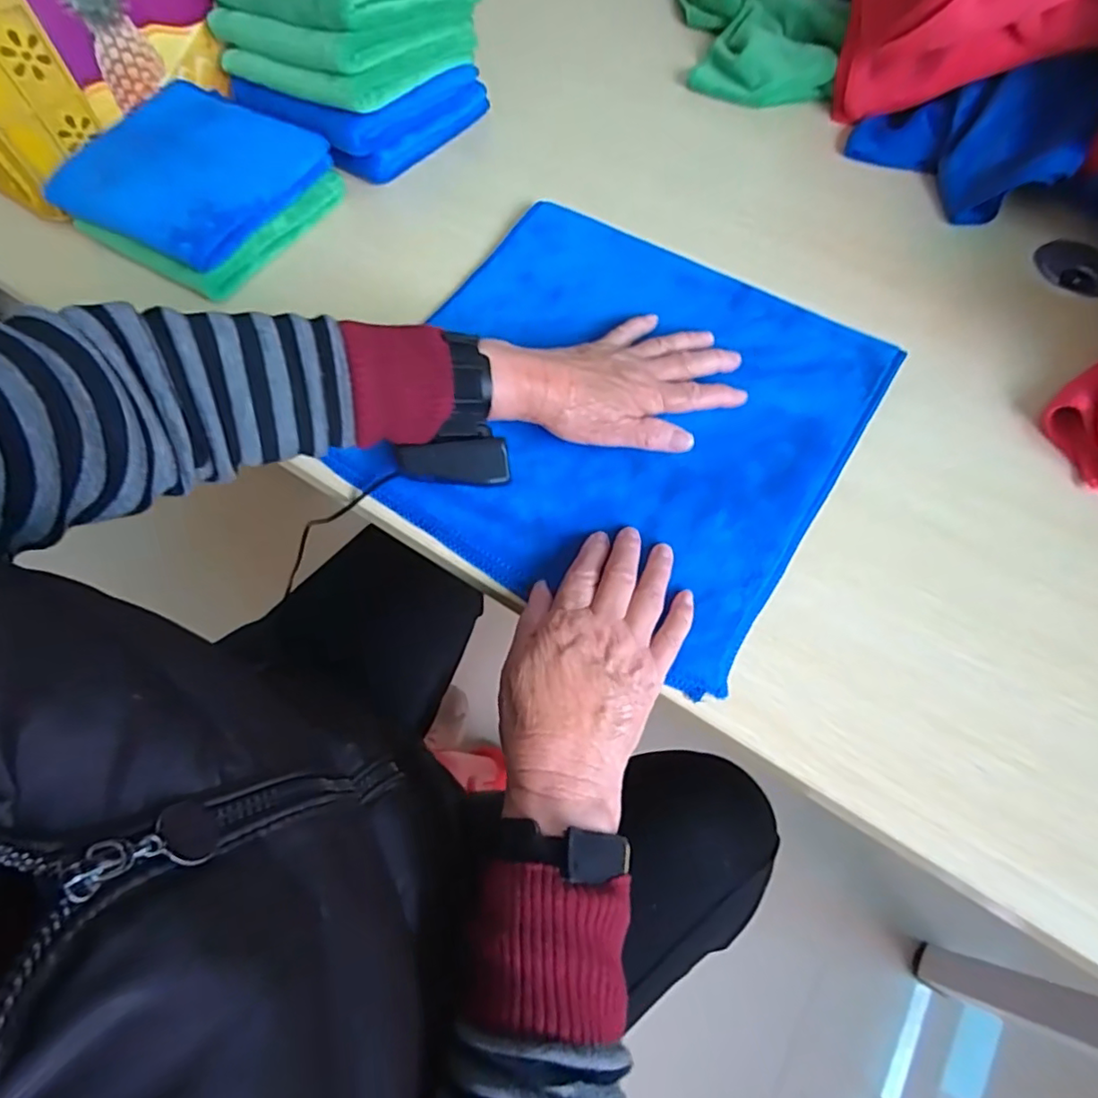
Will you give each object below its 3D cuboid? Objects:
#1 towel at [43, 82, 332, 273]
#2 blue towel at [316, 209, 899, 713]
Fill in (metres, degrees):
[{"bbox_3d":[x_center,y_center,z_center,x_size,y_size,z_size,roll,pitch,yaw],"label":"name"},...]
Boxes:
[{"bbox_3d":[-0.303,-0.320,0.491,0.170,0.032,0.159,25,67,12],"label":"towel"},{"bbox_3d":[0.048,-0.107,0.425,0.321,0.011,0.319,30,68,13],"label":"blue towel"}]

